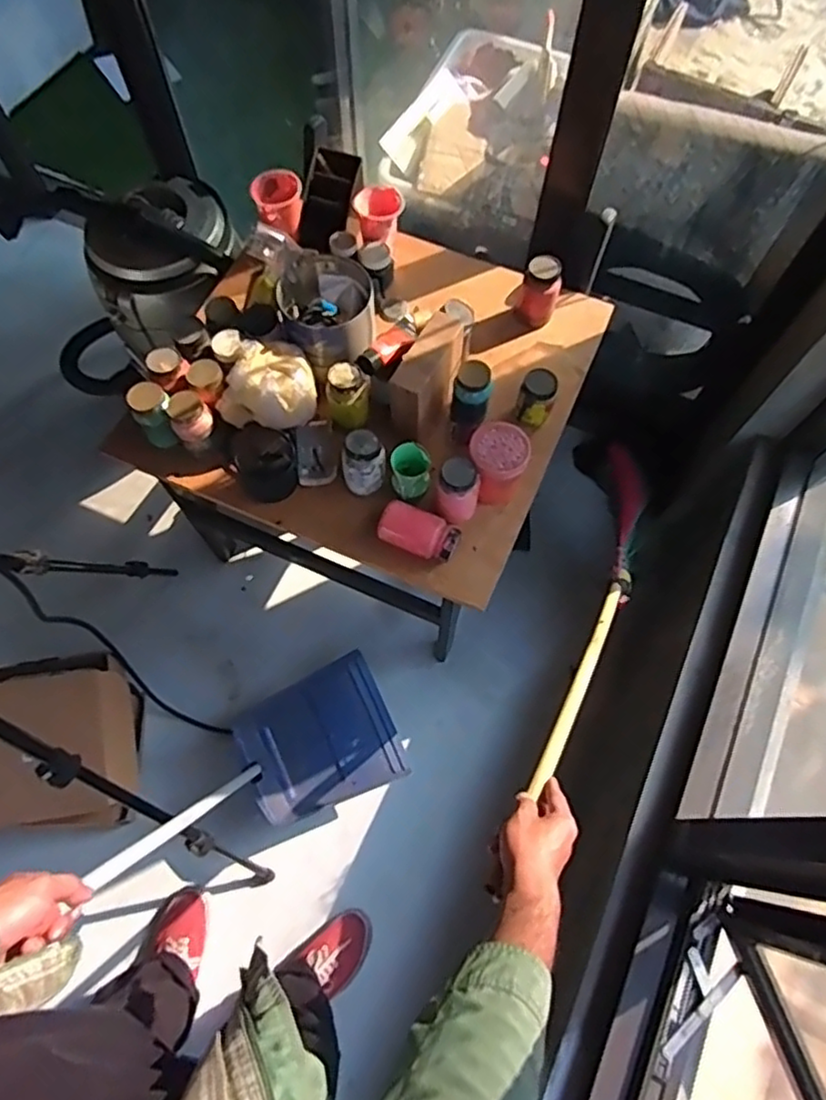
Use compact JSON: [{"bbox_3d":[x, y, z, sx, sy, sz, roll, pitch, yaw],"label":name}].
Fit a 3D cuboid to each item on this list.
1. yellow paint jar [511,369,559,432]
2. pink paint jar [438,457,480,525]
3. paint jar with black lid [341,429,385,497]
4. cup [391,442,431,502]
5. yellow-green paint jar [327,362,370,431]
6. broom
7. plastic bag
[{"bbox_3d":[0.200,-0.243,1.087,0.058,0.095,0.060,0,67,-1],"label":"yellow paint jar"},{"bbox_3d":[0.068,-0.087,0.998,0.061,0.098,0.059,0,67,-1],"label":"pink paint jar"},{"bbox_3d":[-0.077,-0.130,1.028,0.070,0.115,0.058,-8,68,-4],"label":"paint jar with black lid"},{"bbox_3d":[-0.003,-0.120,1.032,0.058,0.076,0.063,0,67,-1],"label":"cup"},{"bbox_3d":[-0.103,-0.248,1.057,0.066,0.091,0.072,0,67,-1],"label":"yellow-green paint jar"},{"bbox_3d":[0.300,0.073,1.070,0.114,0.117,0.821,24,41,9],"label":"broom"},{"bbox_3d":[-0.226,-0.257,1.069,0.140,0.117,0.115,9,68,3],"label":"plastic bag"}]

